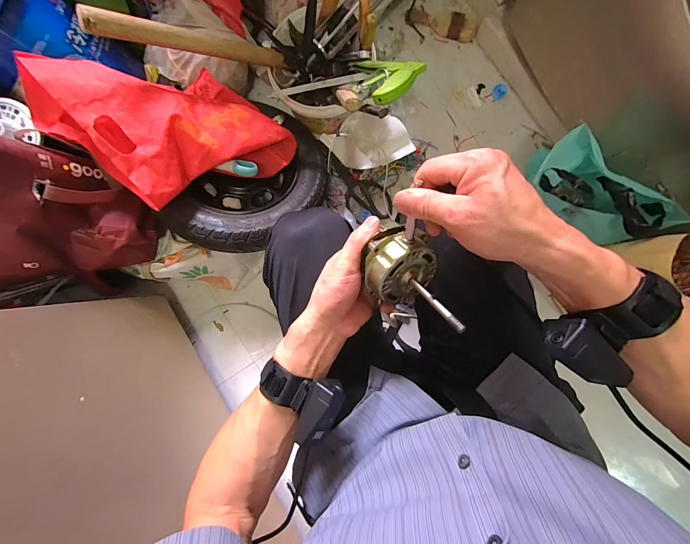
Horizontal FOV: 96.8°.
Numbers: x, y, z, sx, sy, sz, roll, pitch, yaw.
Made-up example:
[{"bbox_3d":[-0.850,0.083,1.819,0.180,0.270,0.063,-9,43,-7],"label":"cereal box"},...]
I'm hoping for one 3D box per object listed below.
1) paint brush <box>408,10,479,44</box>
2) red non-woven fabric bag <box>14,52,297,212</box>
[{"bbox_3d":[0.250,-0.629,0.768,0.166,0.017,0.064,21,92,5],"label":"paint brush"},{"bbox_3d":[-0.338,-0.281,0.585,0.373,0.215,0.271,35,93,5],"label":"red non-woven fabric bag"}]

